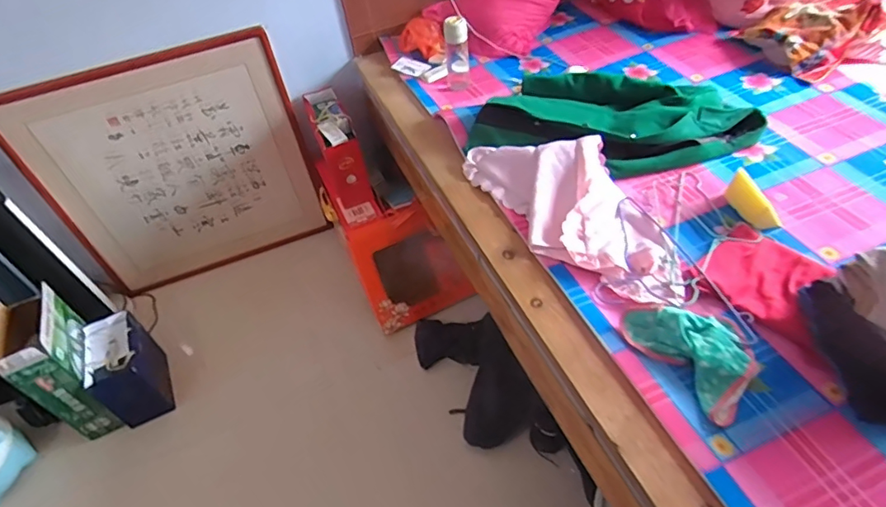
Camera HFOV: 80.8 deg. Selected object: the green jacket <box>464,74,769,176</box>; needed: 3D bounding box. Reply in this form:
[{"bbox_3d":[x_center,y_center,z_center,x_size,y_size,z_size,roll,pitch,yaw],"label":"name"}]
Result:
[{"bbox_3d":[0.443,-0.348,1.360,0.739,0.096,0.331,-4,47,4],"label":"green jacket"}]

